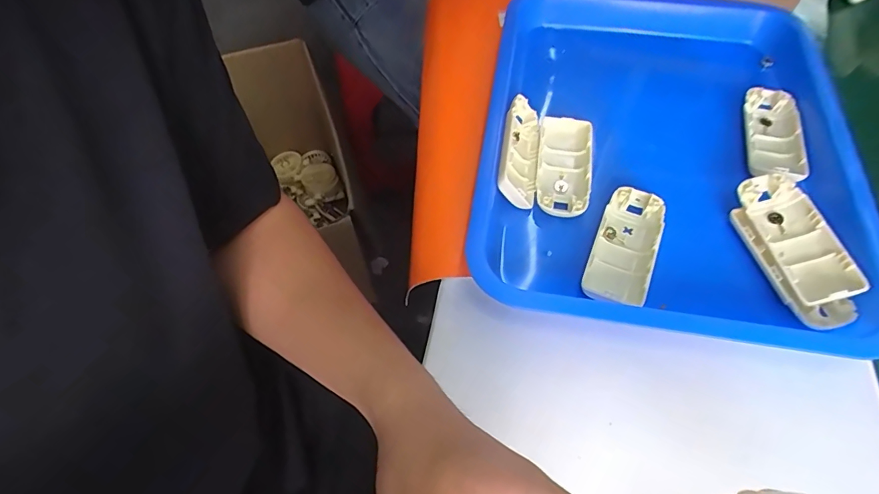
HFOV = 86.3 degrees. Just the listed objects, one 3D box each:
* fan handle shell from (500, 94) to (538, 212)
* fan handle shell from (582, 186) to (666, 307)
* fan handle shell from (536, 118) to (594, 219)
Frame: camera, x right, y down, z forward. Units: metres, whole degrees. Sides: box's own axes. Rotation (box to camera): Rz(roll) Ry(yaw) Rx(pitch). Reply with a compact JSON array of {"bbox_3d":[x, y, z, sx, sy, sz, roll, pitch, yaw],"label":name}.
[{"bbox_3d":[0.069,-0.085,0.407,0.015,0.048,0.102,-13,53,36],"label":"fan handle shell"},{"bbox_3d":[0.145,0.001,0.367,0.044,0.016,0.104,21,62,10],"label":"fan handle shell"},{"bbox_3d":[0.110,-0.073,0.418,0.046,0.020,0.108,9,61,4],"label":"fan handle shell"}]

